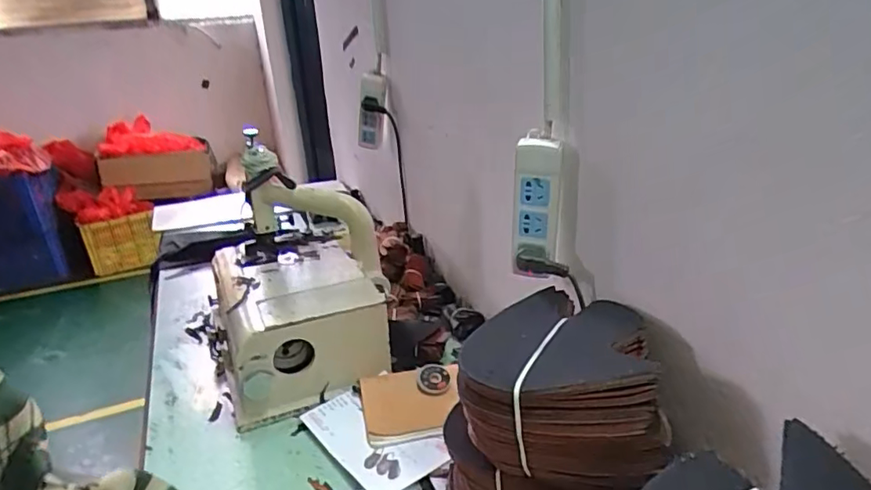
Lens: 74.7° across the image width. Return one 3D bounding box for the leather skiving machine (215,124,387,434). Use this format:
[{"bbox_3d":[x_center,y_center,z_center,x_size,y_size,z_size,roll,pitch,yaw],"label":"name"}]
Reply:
[{"bbox_3d":[-0.228,0.031,0.920,0.280,0.325,0.323,-13,25,-16],"label":"leather skiving machine"}]

